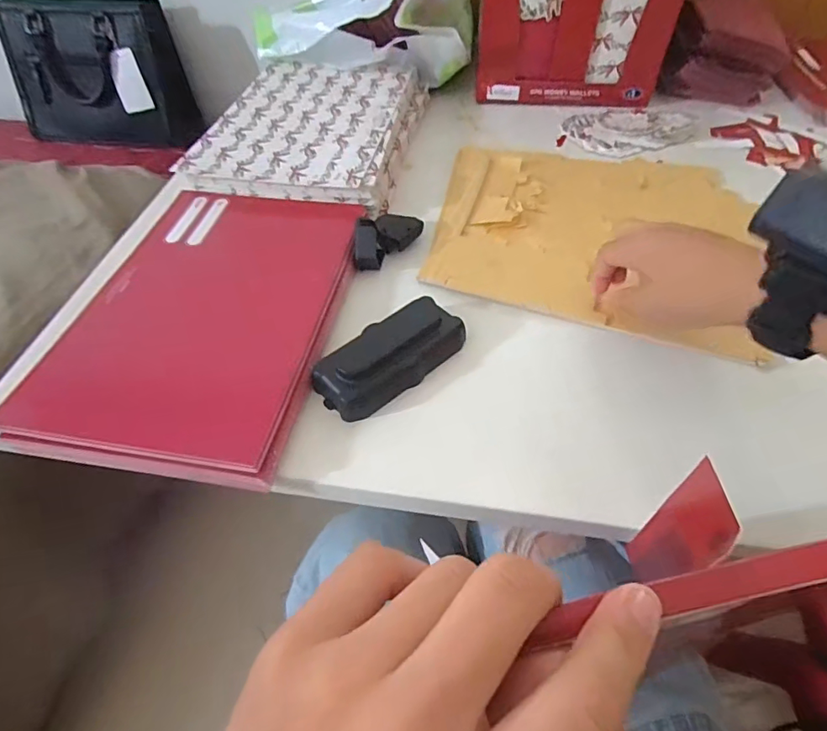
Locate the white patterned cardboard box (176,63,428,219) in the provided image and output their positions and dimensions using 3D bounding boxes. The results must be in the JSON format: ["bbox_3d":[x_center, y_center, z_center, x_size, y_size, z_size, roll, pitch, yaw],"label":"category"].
[{"bbox_3d":[-0.099,-0.250,0.531,0.193,0.036,0.258,7,50,7],"label":"white patterned cardboard box"}]

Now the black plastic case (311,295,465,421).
[{"bbox_3d":[-0.016,-0.010,0.344,0.104,0.023,0.049,-35,58,-26],"label":"black plastic case"}]

